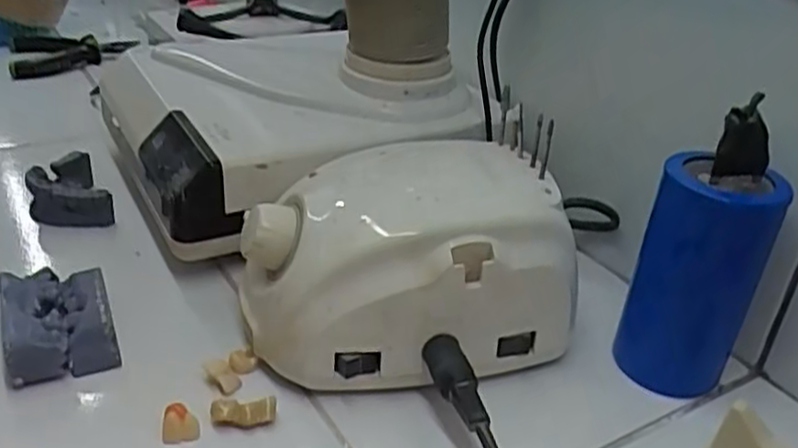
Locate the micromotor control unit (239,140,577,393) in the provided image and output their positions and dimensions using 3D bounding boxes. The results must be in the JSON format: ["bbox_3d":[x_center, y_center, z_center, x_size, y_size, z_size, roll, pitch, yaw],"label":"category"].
[{"bbox_3d":[0.001,0.014,0.321,0.135,0.073,0.085,-7,32,-20],"label":"micromotor control unit"}]

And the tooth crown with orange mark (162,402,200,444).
[{"bbox_3d":[-0.086,0.080,0.282,0.014,0.015,0.010,-9,33,-22],"label":"tooth crown with orange mark"}]

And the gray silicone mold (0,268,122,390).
[{"bbox_3d":[-0.148,0.042,0.313,0.042,0.026,0.046,-10,33,-23],"label":"gray silicone mold"}]

